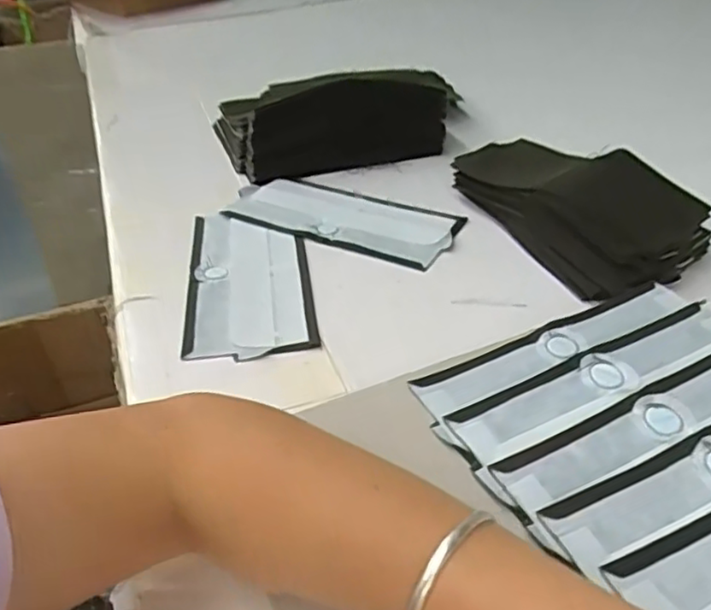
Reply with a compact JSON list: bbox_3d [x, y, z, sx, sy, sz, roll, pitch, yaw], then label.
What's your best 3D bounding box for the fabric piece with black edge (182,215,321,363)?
[{"bbox_3d":[-0.097,-0.025,0.591,0.107,0.016,0.212,-9,37,-4],"label":"fabric piece with black edge"}]

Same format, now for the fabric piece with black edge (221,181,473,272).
[{"bbox_3d":[-0.013,-0.091,0.673,0.230,0.015,0.101,13,41,23],"label":"fabric piece with black edge"}]

